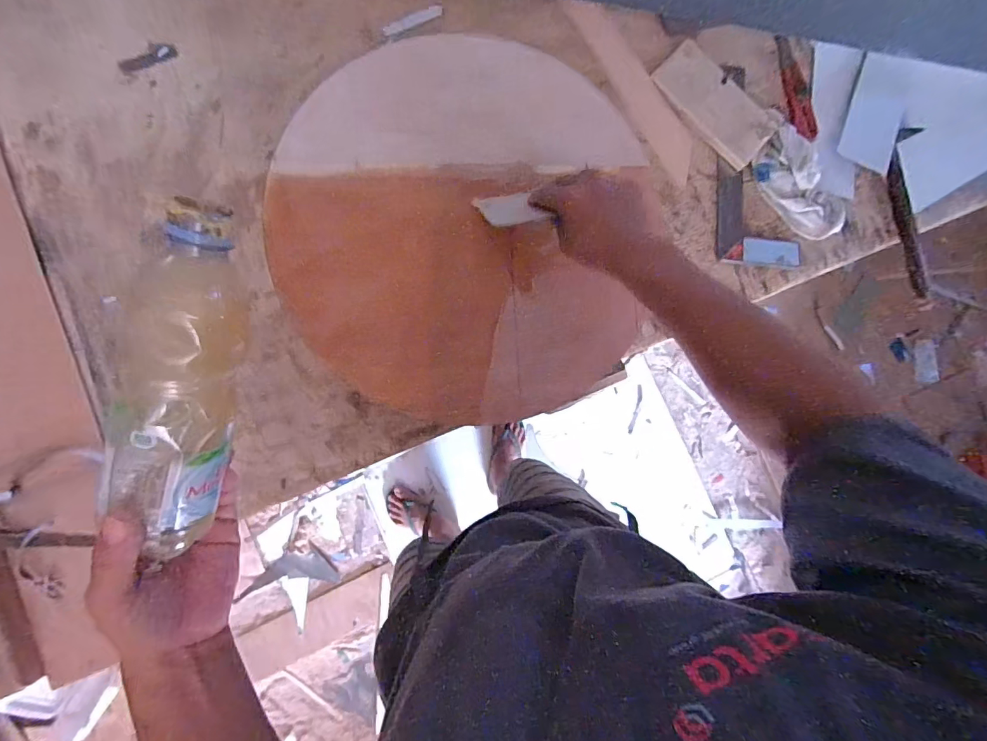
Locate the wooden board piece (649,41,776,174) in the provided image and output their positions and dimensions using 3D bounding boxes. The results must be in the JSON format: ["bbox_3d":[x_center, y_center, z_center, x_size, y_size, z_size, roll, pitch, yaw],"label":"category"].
[{"bbox_3d":[0.323,-0.387,0.637,0.183,0.018,0.095,41,83,-3],"label":"wooden board piece"}]

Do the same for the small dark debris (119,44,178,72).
[{"bbox_3d":[-0.436,-0.395,0.560,0.069,0.005,0.019,-26,90,-8],"label":"small dark debris"}]

